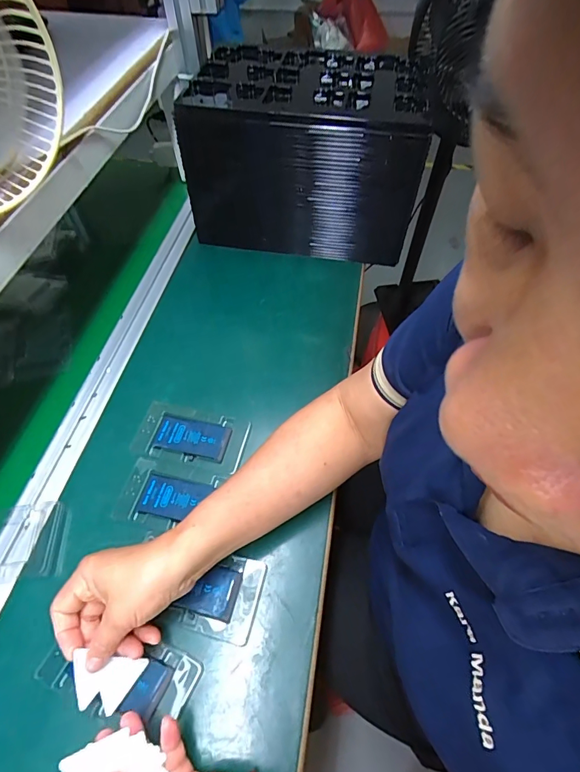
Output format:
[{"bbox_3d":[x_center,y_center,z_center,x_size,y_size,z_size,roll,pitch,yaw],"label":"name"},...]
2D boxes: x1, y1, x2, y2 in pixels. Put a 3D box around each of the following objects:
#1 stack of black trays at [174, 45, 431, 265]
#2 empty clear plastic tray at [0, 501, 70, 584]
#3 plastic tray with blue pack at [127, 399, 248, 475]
[{"bbox_3d":[0.022,-0.365,0.668,0.332,0.213,0.231,5,56,3],"label":"stack of black trays"},{"bbox_3d":[-0.297,0.162,0.426,0.132,0.012,0.074,-5,56,-4],"label":"empty clear plastic tray"},{"bbox_3d":[-0.117,0.060,0.495,0.129,0.004,0.070,12,56,7],"label":"plastic tray with blue pack"}]

